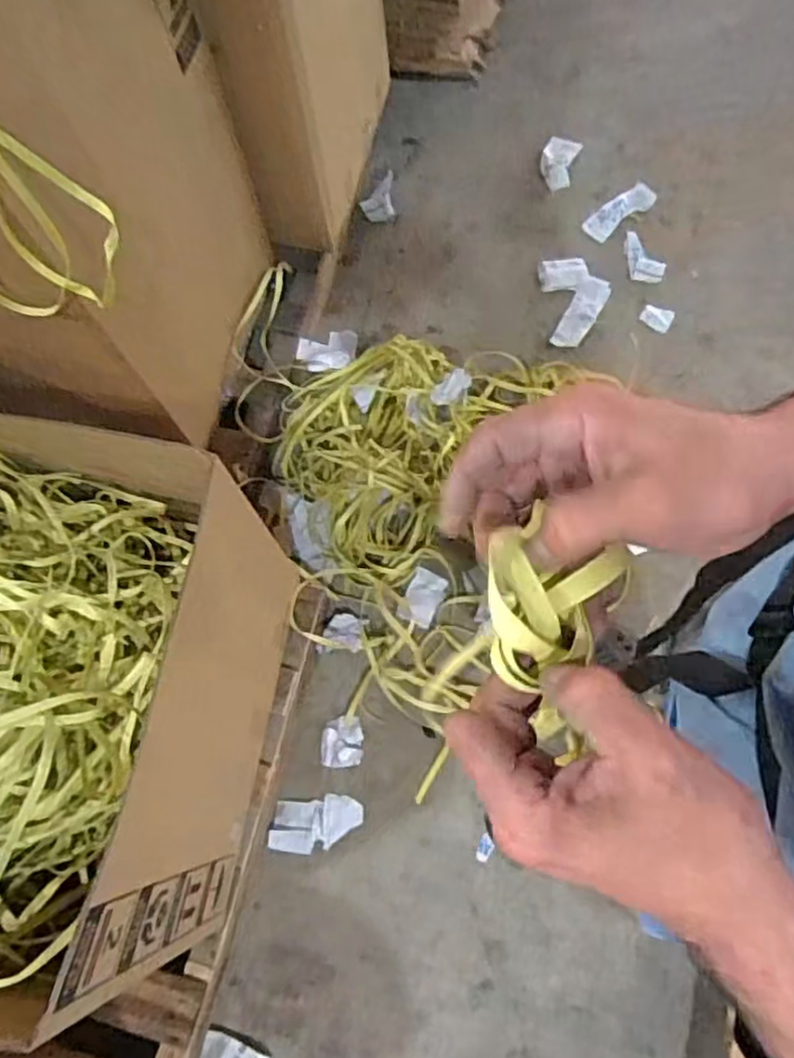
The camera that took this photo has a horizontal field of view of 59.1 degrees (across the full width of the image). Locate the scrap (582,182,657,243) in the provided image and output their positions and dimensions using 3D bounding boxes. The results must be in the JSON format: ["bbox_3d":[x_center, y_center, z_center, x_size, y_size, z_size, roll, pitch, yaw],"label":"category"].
[{"bbox_3d":[0.546,-0.775,1.700,0.202,0.020,0.074,-37,73,-10],"label":"scrap"}]

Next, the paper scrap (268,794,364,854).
[{"bbox_3d":[-0.147,0.537,1.278,0.169,0.013,0.089,-8,70,0],"label":"paper scrap"}]

